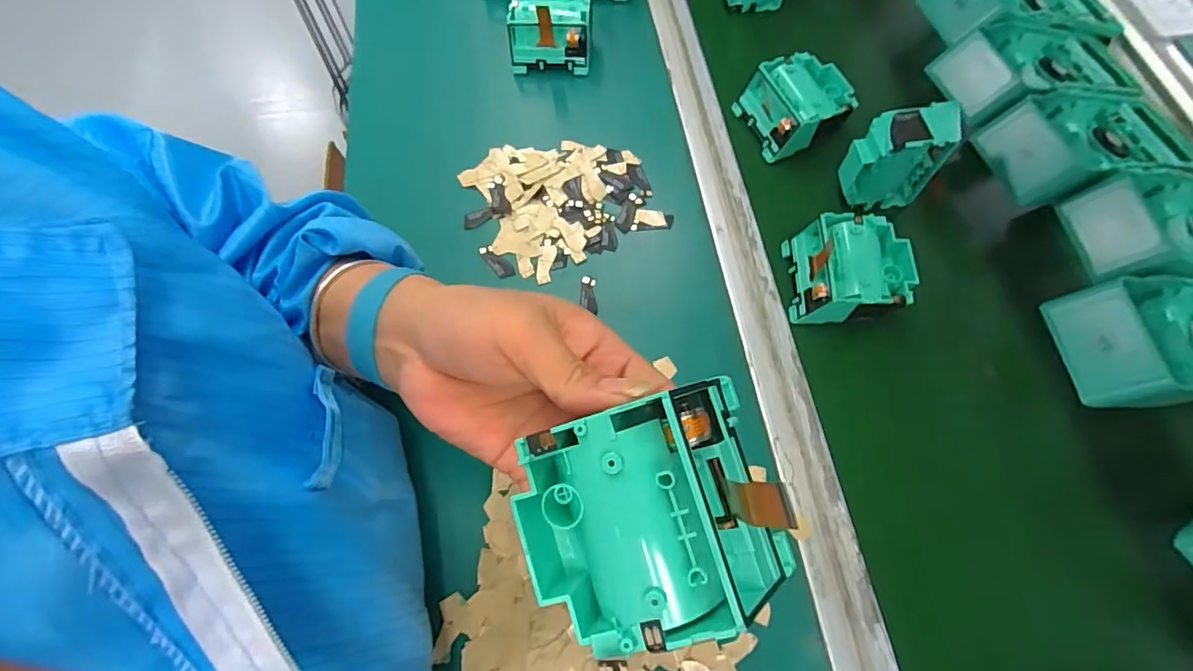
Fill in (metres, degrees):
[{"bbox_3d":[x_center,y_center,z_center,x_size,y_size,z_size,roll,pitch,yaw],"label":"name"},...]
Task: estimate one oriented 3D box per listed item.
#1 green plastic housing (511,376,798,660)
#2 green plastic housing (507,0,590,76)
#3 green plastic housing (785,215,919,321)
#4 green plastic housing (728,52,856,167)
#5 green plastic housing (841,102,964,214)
[{"bbox_3d":[0.017,0.060,0.191,0.081,0.052,0.079,-18,84,20],"label":"green plastic housing"},{"bbox_3d":[-0.042,-0.289,0.509,0.075,0.042,0.074,1,64,3],"label":"green plastic housing"},{"bbox_3d":[0.186,-0.049,0.404,0.080,0.037,0.074,1,64,3],"label":"green plastic housing"},{"bbox_3d":[0.174,-0.200,0.473,0.082,0.041,0.075,-21,65,-8],"label":"green plastic housing"},{"bbox_3d":[0.228,-0.137,0.424,0.069,0.076,0.033,-3,64,1],"label":"green plastic housing"}]

